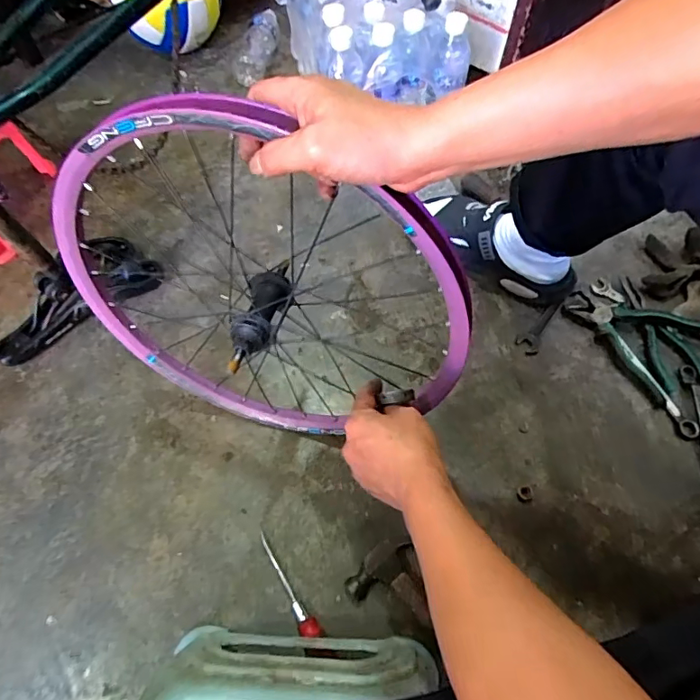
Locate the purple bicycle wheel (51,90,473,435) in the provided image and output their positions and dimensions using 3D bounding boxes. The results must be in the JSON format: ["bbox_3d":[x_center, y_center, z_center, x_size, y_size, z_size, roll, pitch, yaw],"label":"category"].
[{"bbox_3d":[-0.088,-0.033,0.511,0.394,0.412,0.115,22,64,11],"label":"purple bicycle wheel"}]

